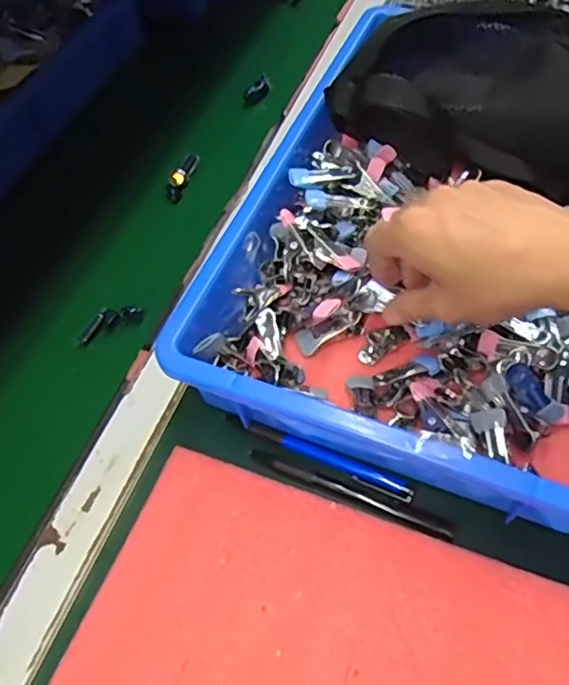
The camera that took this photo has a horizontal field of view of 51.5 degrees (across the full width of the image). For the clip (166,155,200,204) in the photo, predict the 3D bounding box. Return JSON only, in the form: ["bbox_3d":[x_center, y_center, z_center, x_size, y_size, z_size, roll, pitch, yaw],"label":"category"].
[{"bbox_3d":[-0.098,-0.158,0.561,0.015,0.015,0.054,14,59,14],"label":"clip"}]

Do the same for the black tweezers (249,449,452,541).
[{"bbox_3d":[0.041,0.098,0.382,0.135,0.013,0.011,19,60,17],"label":"black tweezers"}]

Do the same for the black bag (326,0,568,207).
[{"bbox_3d":[0.175,-0.209,0.486,0.257,0.086,0.156,8,58,10],"label":"black bag"}]

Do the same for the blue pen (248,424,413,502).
[{"bbox_3d":[0.030,0.078,0.395,0.115,0.011,0.013,20,61,17],"label":"blue pen"}]

